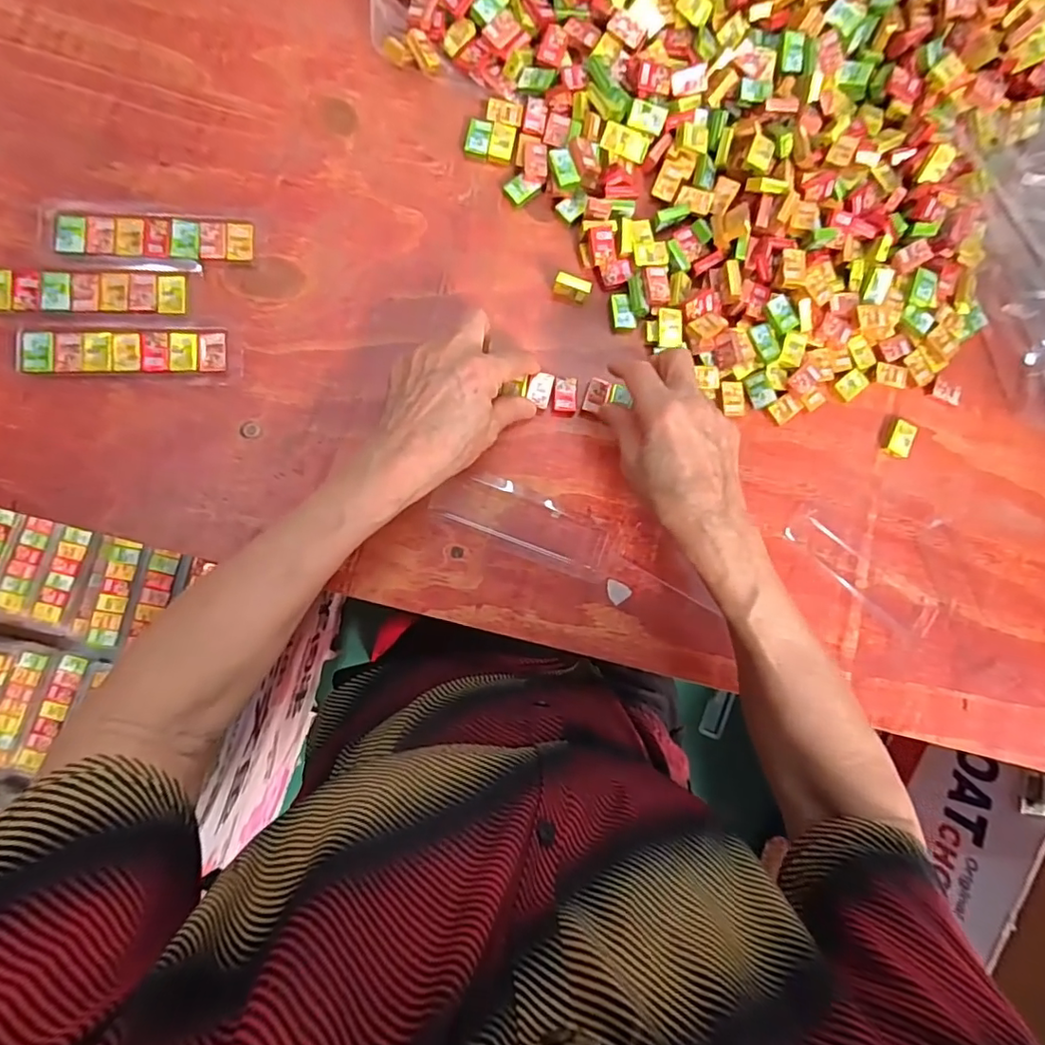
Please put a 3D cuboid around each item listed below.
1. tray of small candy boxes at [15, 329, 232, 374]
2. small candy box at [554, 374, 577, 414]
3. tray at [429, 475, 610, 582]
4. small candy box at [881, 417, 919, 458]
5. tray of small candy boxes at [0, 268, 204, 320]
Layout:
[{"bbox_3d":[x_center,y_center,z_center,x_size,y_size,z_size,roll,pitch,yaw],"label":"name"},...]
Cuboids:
[{"bbox_3d":[-0.255,-0.110,0.362,0.121,0.010,0.028,-3,86,-8],"label":"tray of small candy boxes"},{"bbox_3d":[0.031,-0.091,0.402,0.016,0.006,0.026,1,85,-7],"label":"small candy box"},{"bbox_3d":[0.002,0.000,0.388,0.124,0.017,0.041,24,83,-5],"label":"tray"},{"bbox_3d":[0.293,-0.065,0.434,0.019,0.009,0.028,19,83,-6],"label":"small candy box"},{"bbox_3d":[-0.276,-0.147,0.360,0.129,0.005,0.030,-1,85,-8],"label":"tray of small candy boxes"}]

